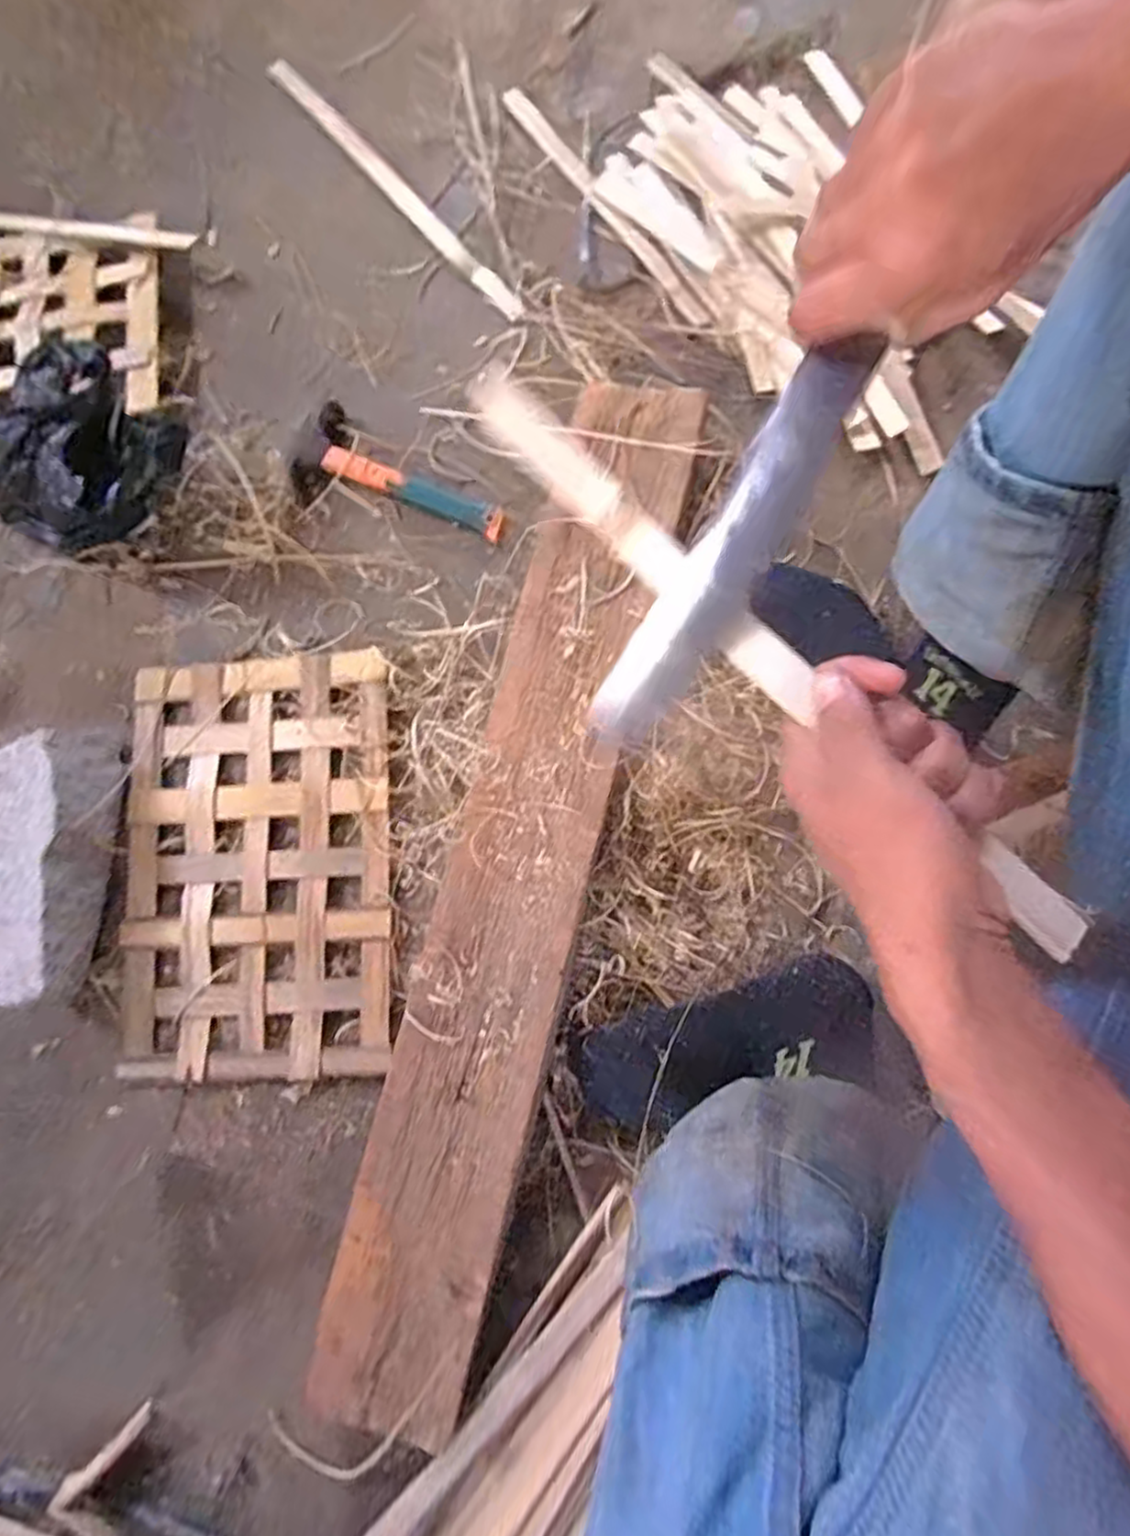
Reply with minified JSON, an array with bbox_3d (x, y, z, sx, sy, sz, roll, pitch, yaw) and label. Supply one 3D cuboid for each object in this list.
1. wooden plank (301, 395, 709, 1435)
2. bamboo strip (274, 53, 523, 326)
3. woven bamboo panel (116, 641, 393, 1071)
[{"bbox_3d":[-0.028,0.061,0.573,0.112,0.025,0.814,14,80,4],"label":"wooden plank"},{"bbox_3d":[-0.176,-0.600,0.746,0.021,0.012,0.400,-40,81,-6],"label":"bamboo strip"},{"bbox_3d":[-0.262,0.078,0.619,0.220,0.013,0.351,-3,79,1],"label":"woven bamboo panel"}]

